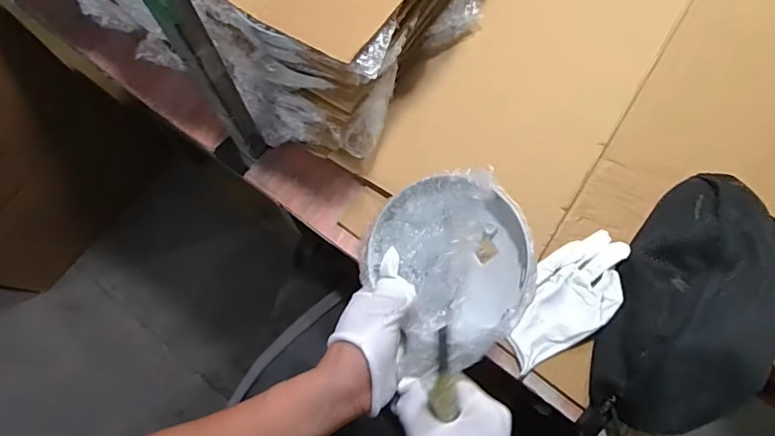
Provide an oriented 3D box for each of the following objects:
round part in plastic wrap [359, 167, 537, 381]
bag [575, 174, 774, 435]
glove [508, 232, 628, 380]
[{"bbox_3d":[0.050,0.040,0.406,0.137,0.045,0.137,-33,73,8],"label":"round part in plastic wrap"},{"bbox_3d":[0.297,0.089,0.475,0.133,0.074,0.295,30,76,7],"label":"bag"},{"bbox_3d":[0.187,0.082,0.504,0.085,0.022,0.166,40,77,10],"label":"glove"}]

